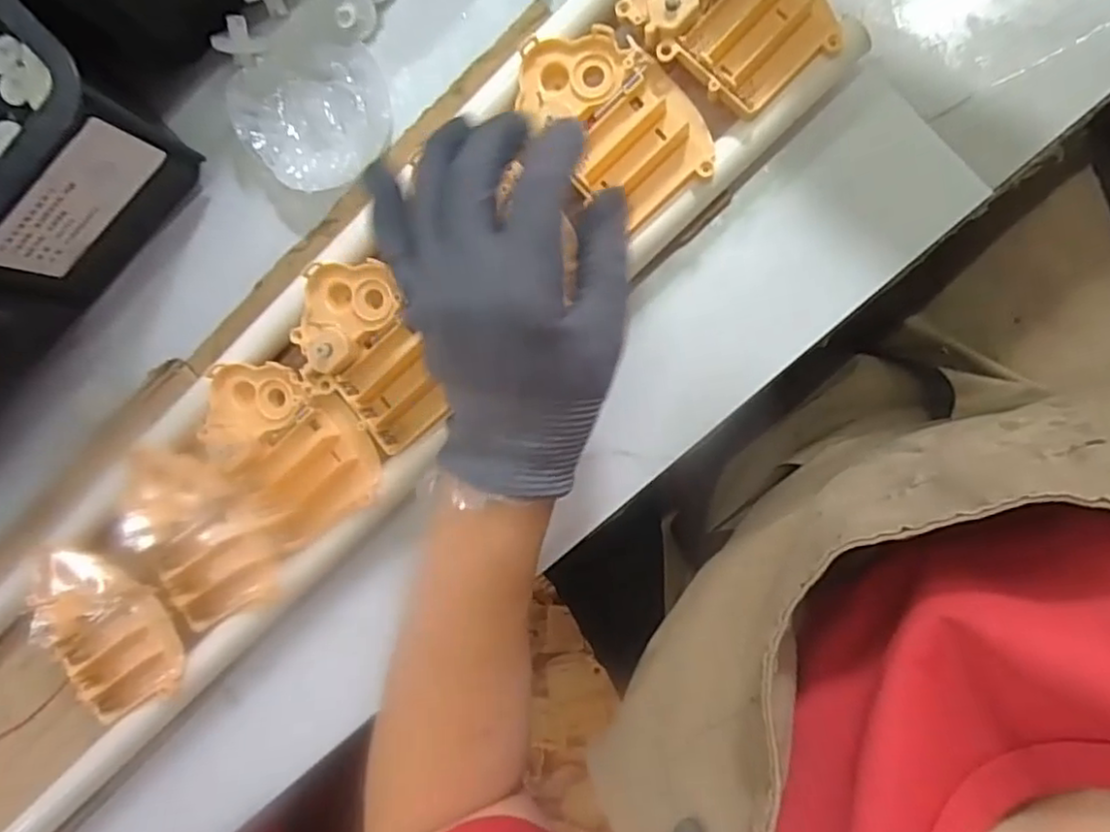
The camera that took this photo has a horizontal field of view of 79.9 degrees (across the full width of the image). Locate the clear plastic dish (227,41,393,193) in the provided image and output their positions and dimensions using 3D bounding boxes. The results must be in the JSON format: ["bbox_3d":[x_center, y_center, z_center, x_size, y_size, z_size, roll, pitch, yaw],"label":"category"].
[{"bbox_3d":[-0.131,-0.167,0.362,0.080,0.016,0.083,0,91,8],"label":"clear plastic dish"}]

